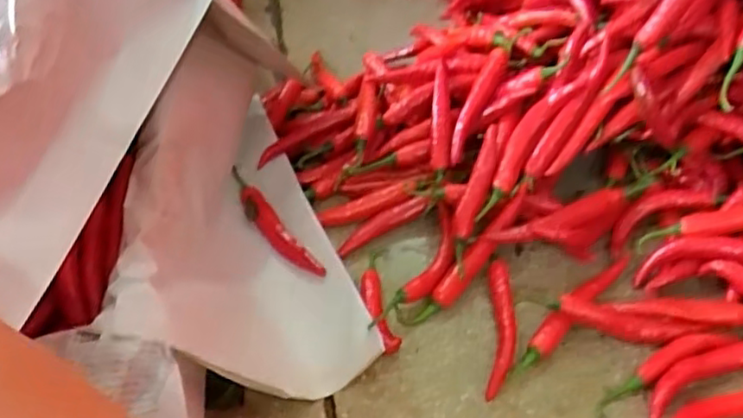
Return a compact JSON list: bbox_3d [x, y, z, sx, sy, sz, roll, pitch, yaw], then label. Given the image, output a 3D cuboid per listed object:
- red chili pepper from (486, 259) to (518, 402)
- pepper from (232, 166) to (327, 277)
[{"bbox_3d":[0.115,0.100,0.603,0.025,0.019,0.138,3,46,7],"label":"red chili pepper"},{"bbox_3d":[-0.106,0.010,0.698,0.025,0.021,0.167,-31,52,-23],"label":"pepper"}]

